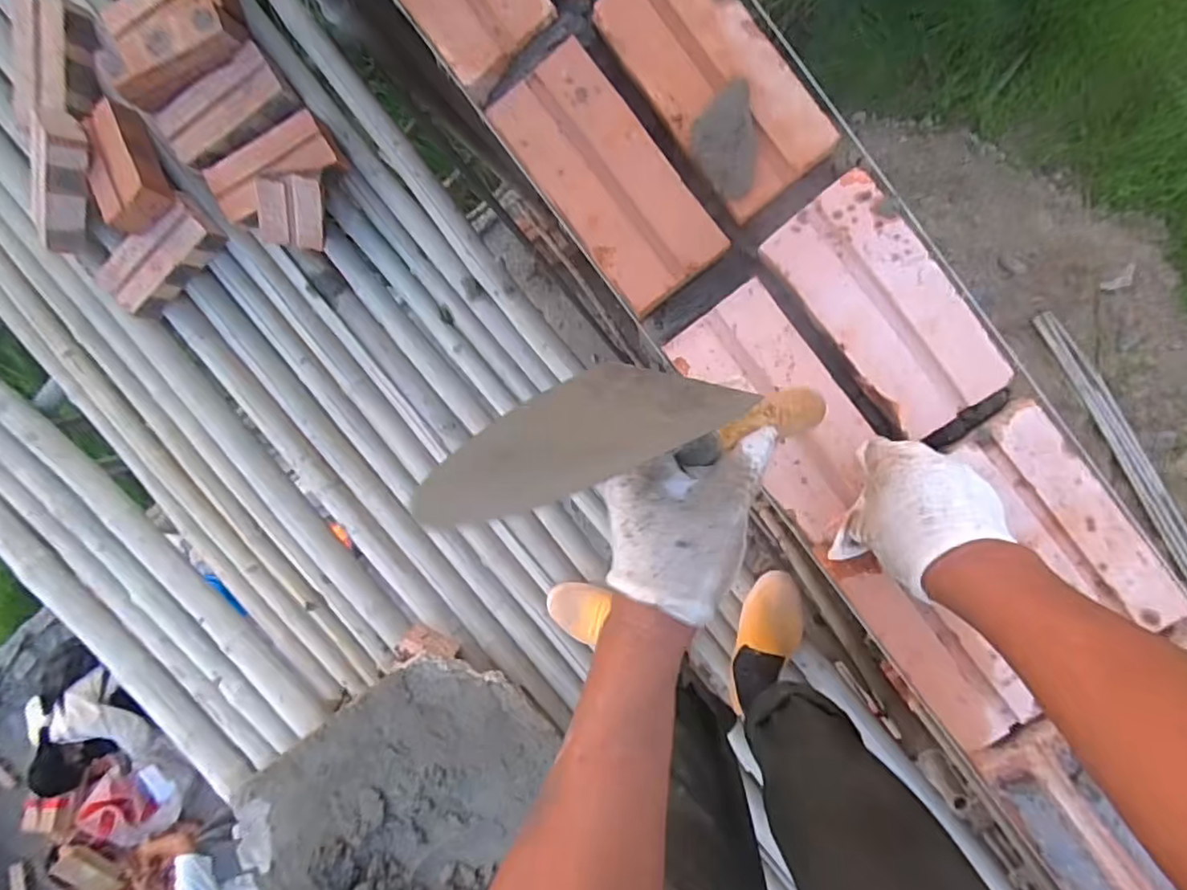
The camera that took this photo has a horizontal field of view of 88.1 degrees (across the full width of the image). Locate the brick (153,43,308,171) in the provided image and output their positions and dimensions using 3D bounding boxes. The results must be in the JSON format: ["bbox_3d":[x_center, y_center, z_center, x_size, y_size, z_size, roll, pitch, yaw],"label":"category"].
[{"bbox_3d":[-0.570,-0.521,0.955,0.200,0.067,0.101,-37,95,5],"label":"brick"}]

